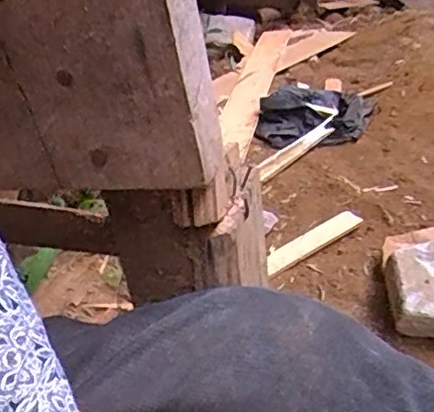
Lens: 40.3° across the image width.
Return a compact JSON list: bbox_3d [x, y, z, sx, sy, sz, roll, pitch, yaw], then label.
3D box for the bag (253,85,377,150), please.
[{"bbox_3d":[0.211,-0.203,1.266,0.241,0.052,0.277,4,35,9],"label":"bag"}]

